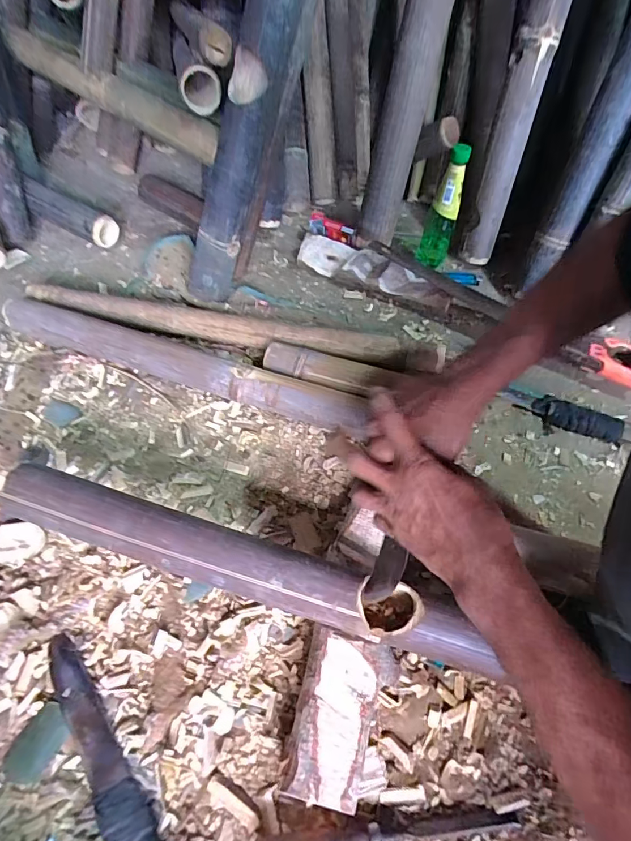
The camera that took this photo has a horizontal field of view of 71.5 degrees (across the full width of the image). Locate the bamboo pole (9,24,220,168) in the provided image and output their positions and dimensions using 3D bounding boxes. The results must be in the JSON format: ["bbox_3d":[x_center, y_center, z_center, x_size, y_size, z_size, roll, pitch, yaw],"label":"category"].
[{"bbox_3d":[-0.357,-0.577,0.758,0.551,0.066,0.053,34,61,18],"label":"bamboo pole"}]

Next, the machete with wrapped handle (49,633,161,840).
[{"bbox_3d":[-0.201,0.318,0.415,0.039,0.023,0.250,-31,63,-21],"label":"machete with wrapped handle"}]

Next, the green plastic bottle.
[{"bbox_3d":[0.237,-0.386,0.808,0.059,0.223,0.051,17,57,8],"label":"green plastic bottle"}]

